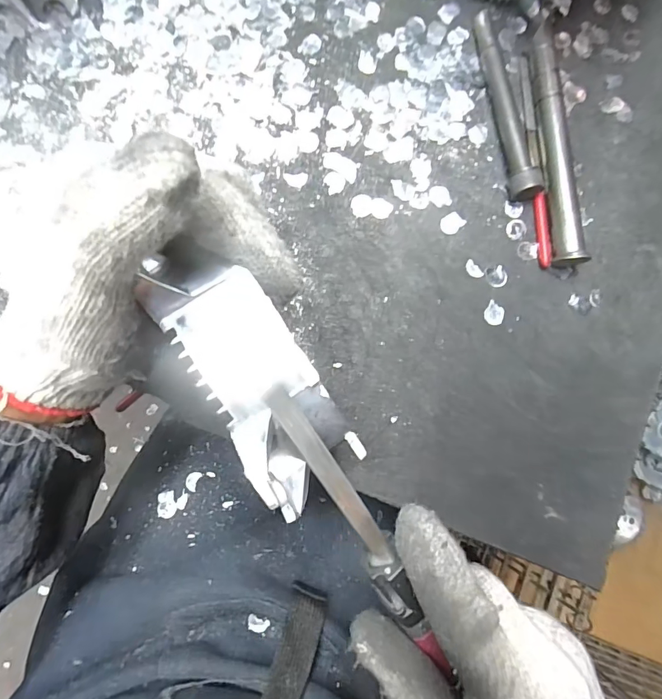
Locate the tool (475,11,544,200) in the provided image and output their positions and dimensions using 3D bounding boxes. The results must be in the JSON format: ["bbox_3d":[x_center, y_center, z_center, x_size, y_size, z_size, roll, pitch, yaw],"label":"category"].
[{"bbox_3d":[0.129,-0.185,0.333,0.020,0.022,0.144,-12,84,-8],"label":"tool"}]

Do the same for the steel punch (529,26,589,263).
[{"bbox_3d":[0.166,-0.152,0.332,0.020,0.022,0.179,-4,83,-7],"label":"steel punch"}]

